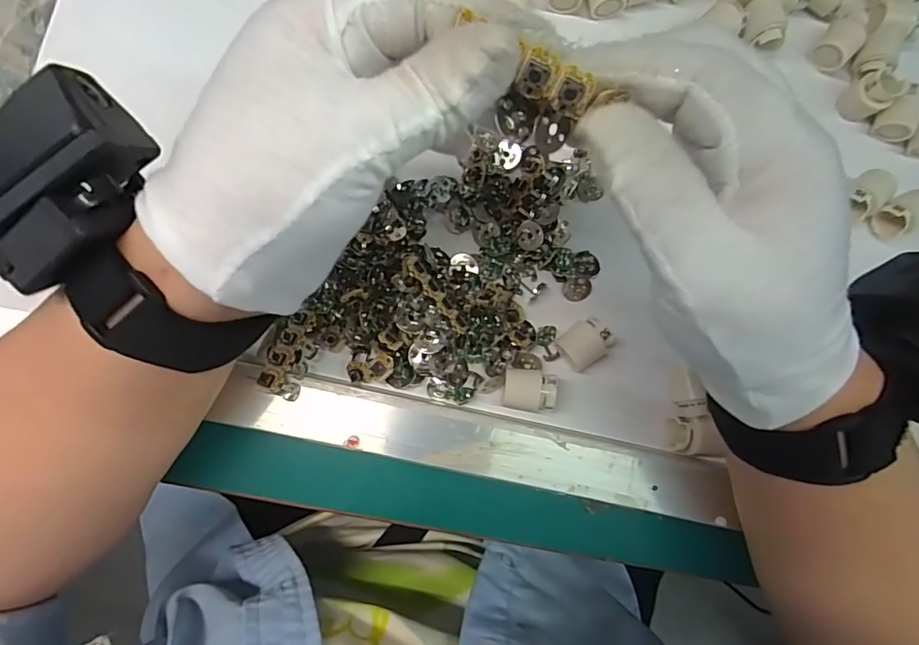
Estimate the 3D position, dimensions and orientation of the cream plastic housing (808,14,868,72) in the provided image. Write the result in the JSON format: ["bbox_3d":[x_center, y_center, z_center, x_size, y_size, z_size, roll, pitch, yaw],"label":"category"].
[{"bbox_3d":[0.220,-0.163,0.292,0.020,0.016,0.027,35,81,-2],"label":"cream plastic housing"}]

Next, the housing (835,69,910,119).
[{"bbox_3d":[0.235,-0.130,0.286,0.017,0.026,0.022,-28,88,-9],"label":"housing"}]

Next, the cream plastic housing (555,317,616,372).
[{"bbox_3d":[0.064,0.012,0.263,0.026,0.019,0.021,-41,90,-9],"label":"cream plastic housing"}]

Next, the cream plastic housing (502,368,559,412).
[{"bbox_3d":[0.035,0.035,0.257,0.025,0.018,0.020,11,82,-6],"label":"cream plastic housing"}]

